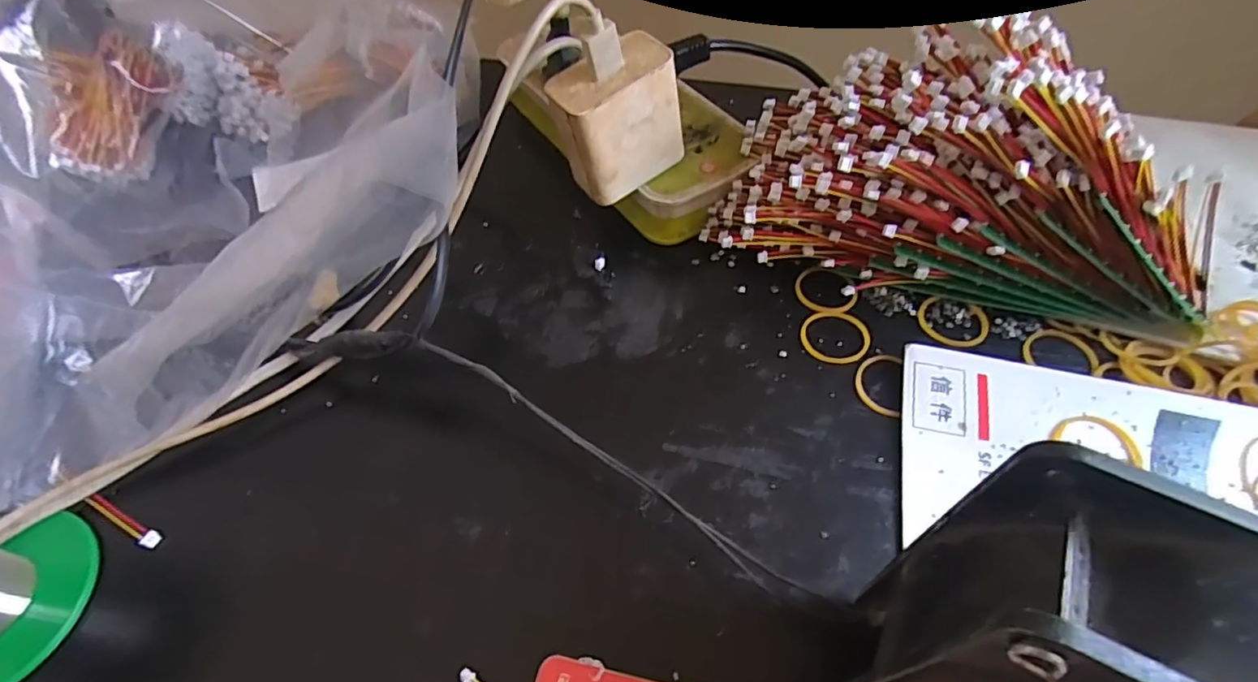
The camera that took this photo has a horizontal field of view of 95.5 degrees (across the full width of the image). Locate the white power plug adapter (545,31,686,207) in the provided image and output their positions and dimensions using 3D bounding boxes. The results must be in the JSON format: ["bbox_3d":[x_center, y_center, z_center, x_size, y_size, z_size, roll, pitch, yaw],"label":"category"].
[{"bbox_3d":[-0.006,-0.101,0.266,0.059,0.058,0.027,-31,60,-18],"label":"white power plug adapter"}]

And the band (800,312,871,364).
[{"bbox_3d":[0.096,-0.003,0.266,0.031,0.004,0.029,0,55,3],"label":"band"}]

